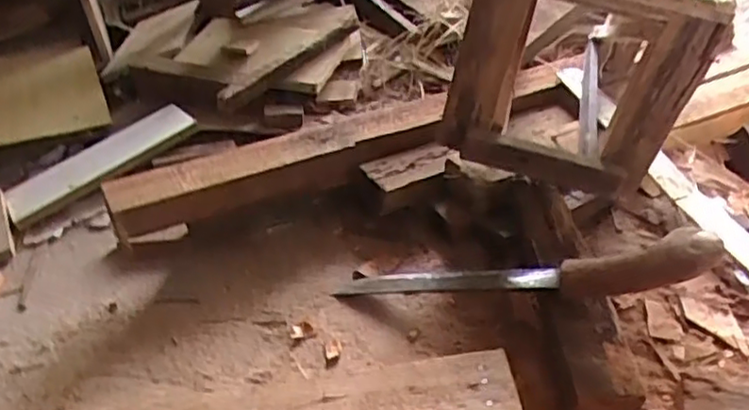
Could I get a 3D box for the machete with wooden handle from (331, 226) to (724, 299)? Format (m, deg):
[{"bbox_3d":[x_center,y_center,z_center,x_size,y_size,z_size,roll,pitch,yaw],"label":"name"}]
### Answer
[{"bbox_3d":[0.130,0.064,0.636,0.357,0.031,0.057,-8,32,27],"label":"machete with wooden handle"}]

